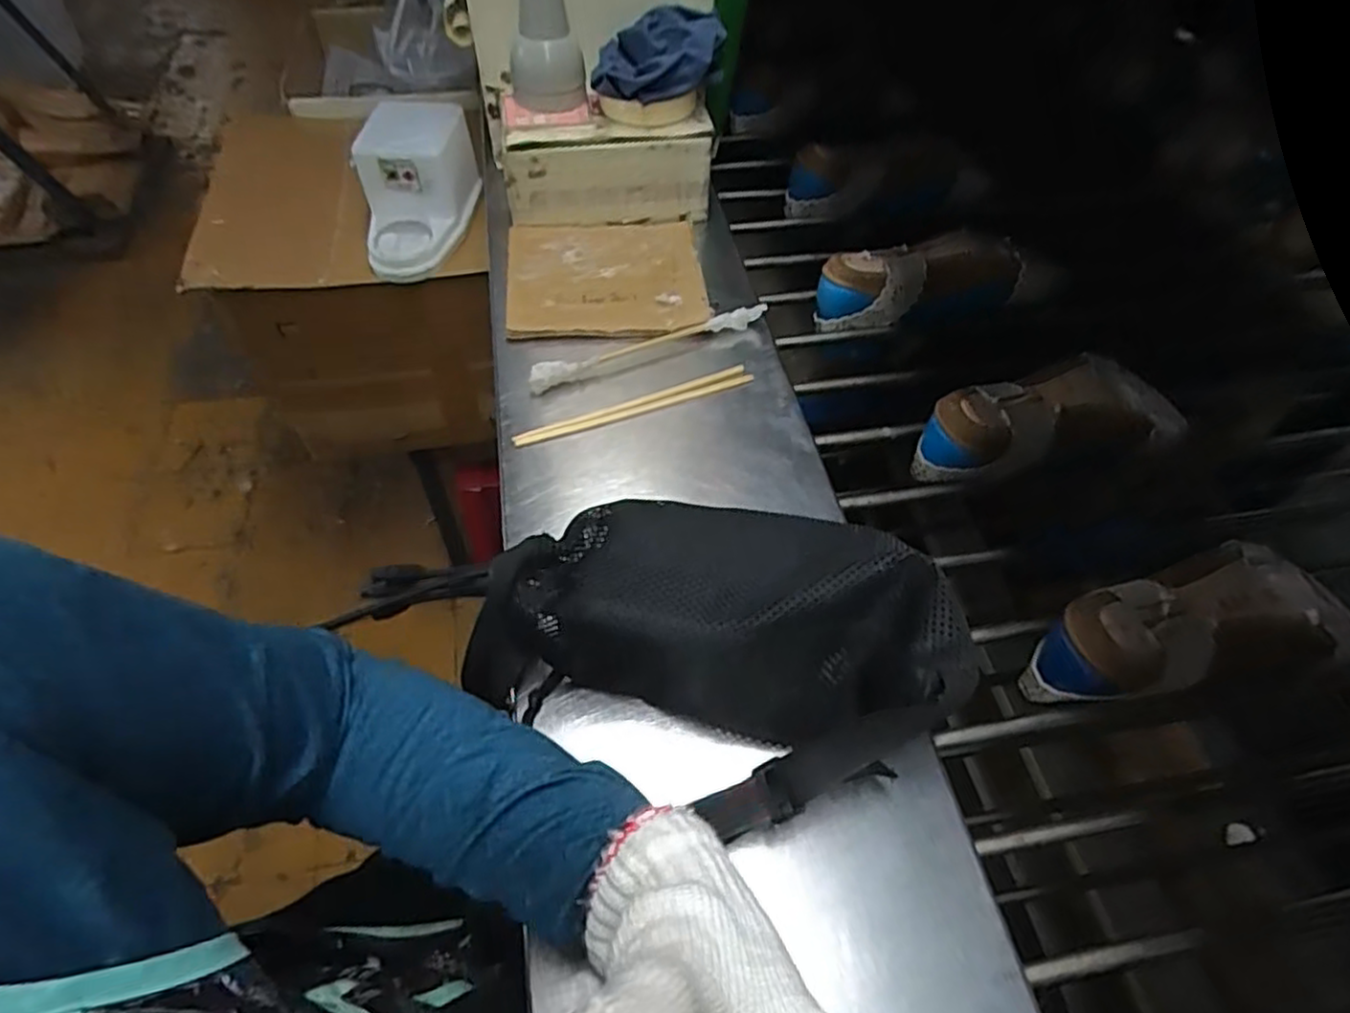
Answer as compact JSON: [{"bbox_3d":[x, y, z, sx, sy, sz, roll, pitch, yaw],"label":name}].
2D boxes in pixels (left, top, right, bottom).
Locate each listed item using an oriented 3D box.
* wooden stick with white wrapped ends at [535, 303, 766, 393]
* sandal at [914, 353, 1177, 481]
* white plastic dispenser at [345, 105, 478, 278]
[{"bbox_3d":[-0.017,-0.133,0.588,0.213,0.010,0.021,-21,57,-16],"label":"wooden stick with white wrapped ends"},{"bbox_3d":[0.308,-0.073,0.588,0.226,0.082,0.070,-8,54,-8],"label":"sandal"},{"bbox_3d":[-0.279,-0.357,0.789,0.122,0.104,0.189,-8,54,-8],"label":"white plastic dispenser"}]

